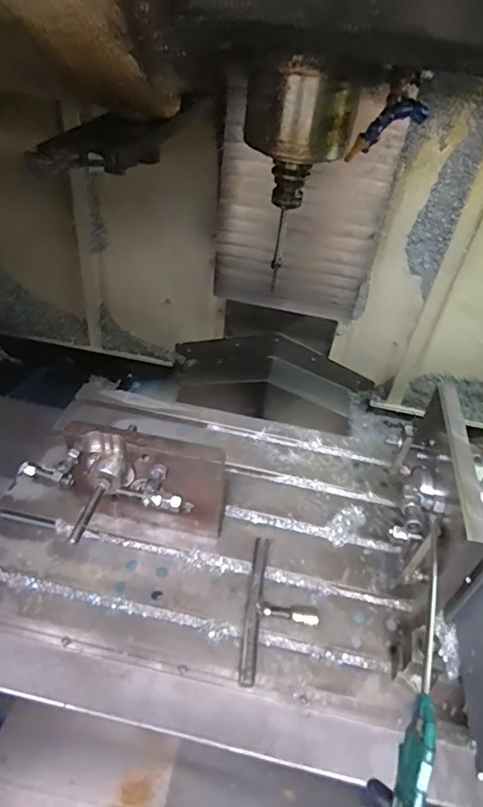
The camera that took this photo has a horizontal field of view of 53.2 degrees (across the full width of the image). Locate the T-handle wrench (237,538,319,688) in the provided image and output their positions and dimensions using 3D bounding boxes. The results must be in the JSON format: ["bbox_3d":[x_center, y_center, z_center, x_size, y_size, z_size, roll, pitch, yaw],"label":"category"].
[{"bbox_3d":[0.064,0.326,0.768,0.110,0.029,0.243,10,41,3],"label":"T-handle wrench"}]

